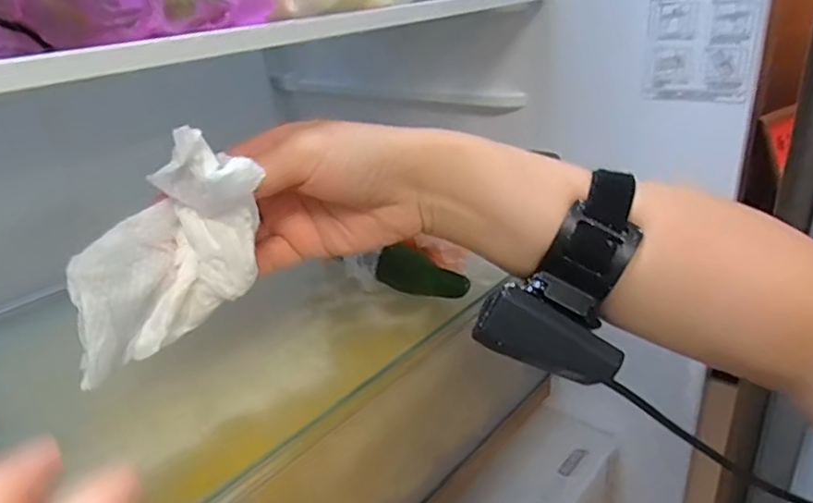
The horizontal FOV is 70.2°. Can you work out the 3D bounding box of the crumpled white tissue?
[{"bbox_3d":[-0.109,-0.002,0.265,0.088,0.098,0.039,-6,25,-3],"label":"crumpled white tissue"}]

